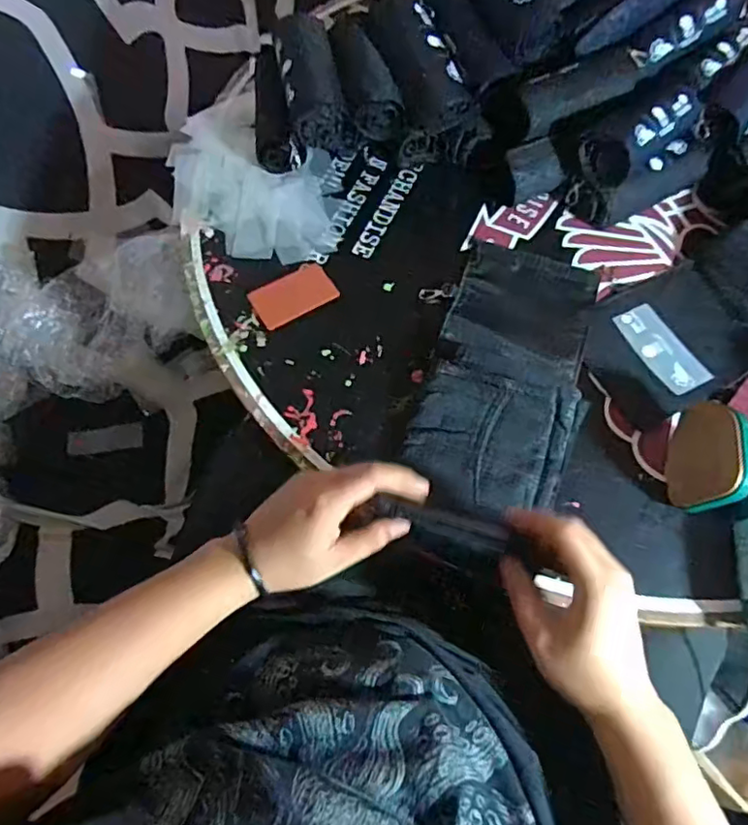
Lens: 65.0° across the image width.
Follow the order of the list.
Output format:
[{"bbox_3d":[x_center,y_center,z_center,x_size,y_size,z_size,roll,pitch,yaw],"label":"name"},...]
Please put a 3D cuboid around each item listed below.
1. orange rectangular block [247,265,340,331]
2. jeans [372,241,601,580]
[{"bbox_3d":[-0.086,-0.125,0.623,0.087,0.008,0.053,-28,68,-14],"label":"orange rectangular block"},{"bbox_3d":[0.124,-0.029,0.560,0.142,0.038,0.352,19,62,7],"label":"jeans"}]

